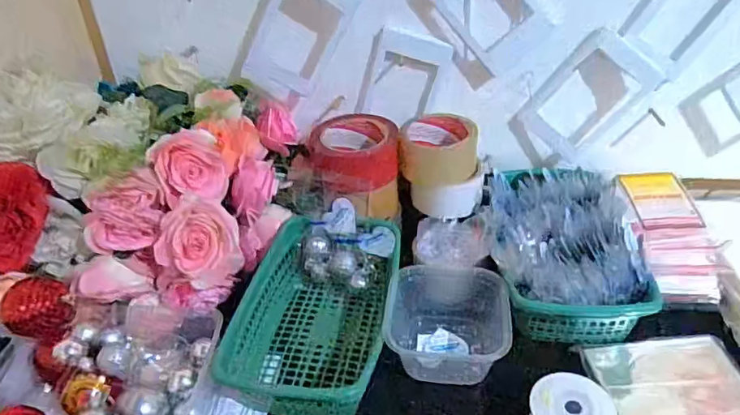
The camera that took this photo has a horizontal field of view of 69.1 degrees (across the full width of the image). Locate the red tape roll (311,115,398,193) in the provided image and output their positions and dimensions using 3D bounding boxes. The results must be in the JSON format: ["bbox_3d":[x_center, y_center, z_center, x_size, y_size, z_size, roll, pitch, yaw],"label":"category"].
[{"bbox_3d":[-0.018,-0.069,0.659,0.102,0.054,0.100,-3,35,2],"label":"red tape roll"}]

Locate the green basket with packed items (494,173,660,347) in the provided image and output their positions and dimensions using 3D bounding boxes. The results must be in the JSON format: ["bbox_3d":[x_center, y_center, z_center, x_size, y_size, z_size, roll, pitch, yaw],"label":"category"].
[{"bbox_3d":[0.213,0.039,0.594,0.149,0.082,0.221,3,36,10],"label":"green basket with packed items"}]

